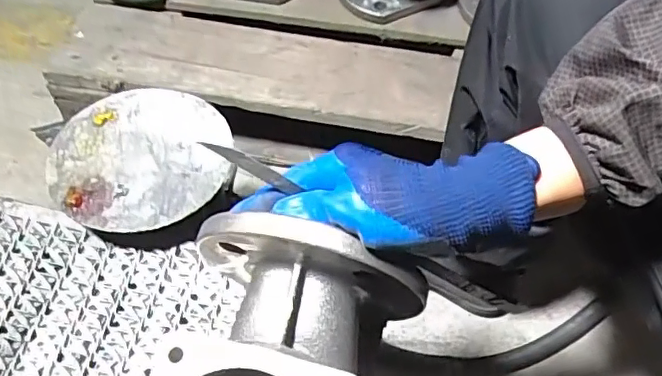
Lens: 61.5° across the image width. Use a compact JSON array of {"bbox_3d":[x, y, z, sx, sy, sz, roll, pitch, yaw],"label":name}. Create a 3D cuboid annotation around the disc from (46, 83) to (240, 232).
[{"bbox_3d":[-0.177,-0.032,0.517,0.159,0.013,0.157,-9,56,-9],"label":"disc"}]

